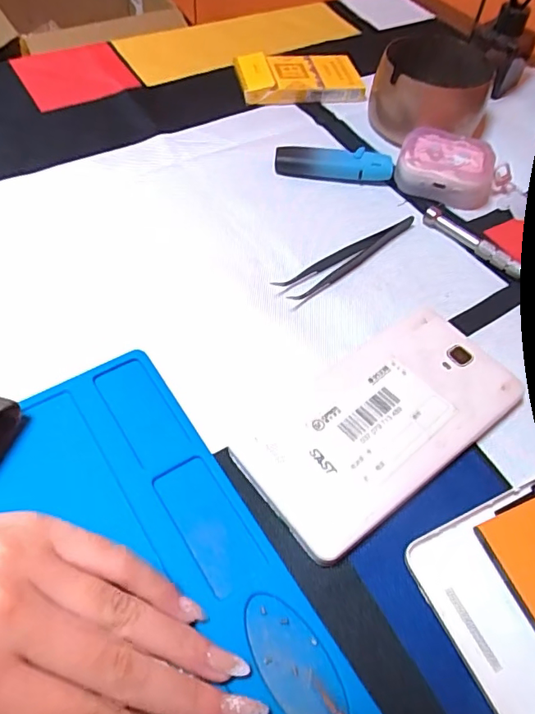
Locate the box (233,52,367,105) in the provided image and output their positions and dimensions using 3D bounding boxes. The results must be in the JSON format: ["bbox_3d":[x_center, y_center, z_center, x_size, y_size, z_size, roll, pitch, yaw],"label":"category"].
[{"bbox_3d":[0.027,-0.233,0.436,0.104,0.020,0.056,-6,56,-8],"label":"box"}]

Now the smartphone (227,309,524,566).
[{"bbox_3d":[0.056,0.030,0.255,0.139,0.009,0.073,-32,63,-23],"label":"smartphone"}]

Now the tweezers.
[{"bbox_3d":[0.054,-0.061,0.326,0.110,0.009,0.017,-29,62,-22],"label":"tweezers"}]

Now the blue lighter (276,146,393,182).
[{"bbox_3d":[0.048,-0.138,0.372,0.082,0.017,0.020,4,55,-1],"label":"blue lighter"}]

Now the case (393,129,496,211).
[{"bbox_3d":[0.126,-0.134,0.368,0.066,0.026,0.048,22,57,11],"label":"case"}]

